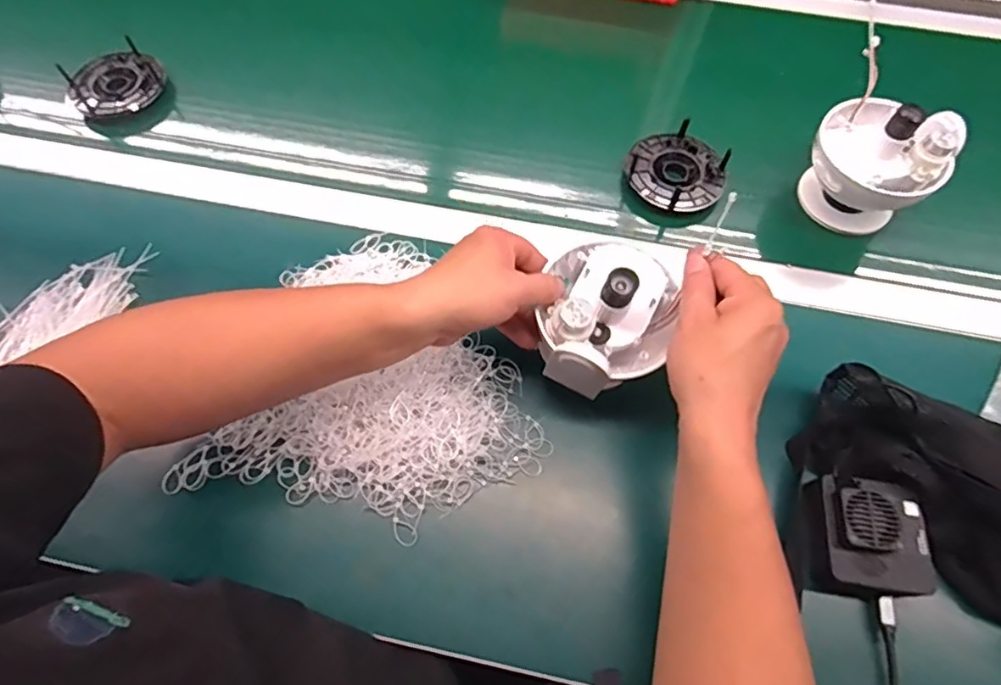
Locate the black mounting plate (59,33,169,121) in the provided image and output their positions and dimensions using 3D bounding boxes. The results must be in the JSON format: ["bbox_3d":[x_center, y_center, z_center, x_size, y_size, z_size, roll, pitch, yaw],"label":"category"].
[{"bbox_3d":[-0.441,-0.297,0.650,0.100,0.034,0.088,-34,70,-16],"label":"black mounting plate"}]

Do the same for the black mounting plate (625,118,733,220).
[{"bbox_3d":[0.185,-0.178,0.585,0.096,0.029,0.098,1,65,-1],"label":"black mounting plate"}]

